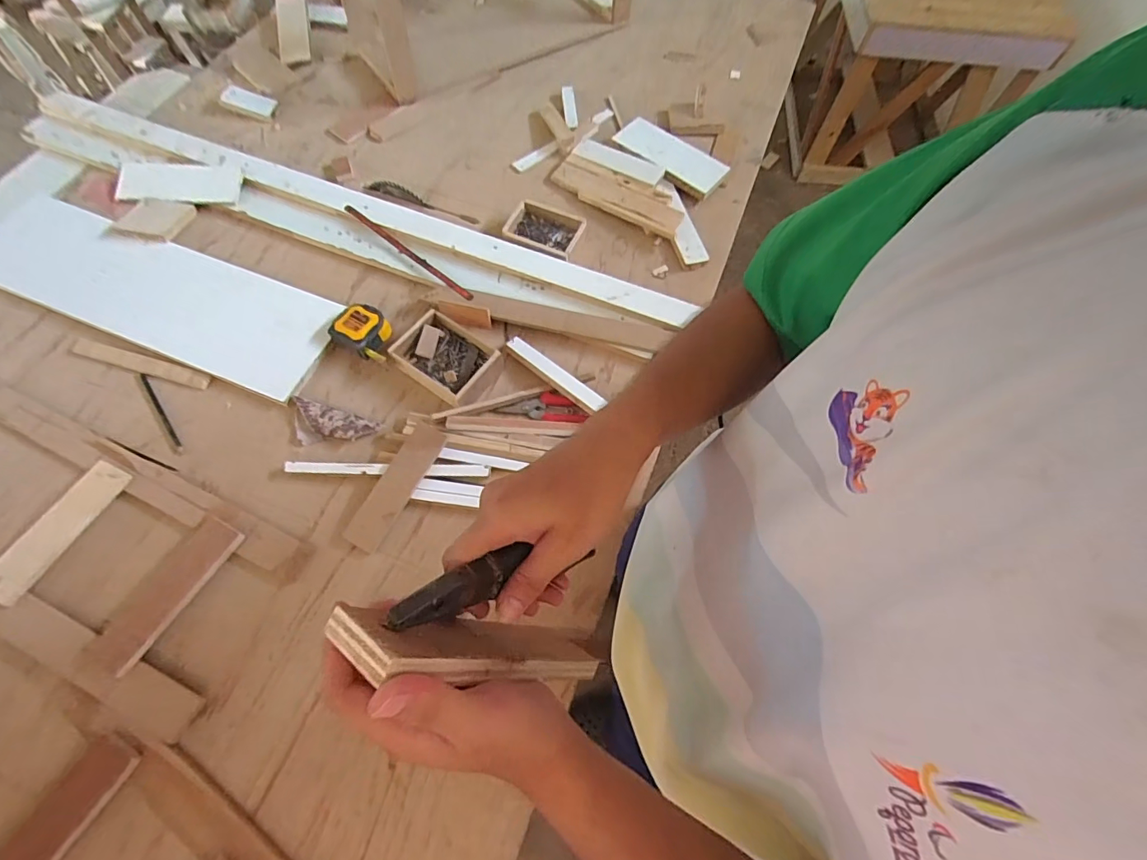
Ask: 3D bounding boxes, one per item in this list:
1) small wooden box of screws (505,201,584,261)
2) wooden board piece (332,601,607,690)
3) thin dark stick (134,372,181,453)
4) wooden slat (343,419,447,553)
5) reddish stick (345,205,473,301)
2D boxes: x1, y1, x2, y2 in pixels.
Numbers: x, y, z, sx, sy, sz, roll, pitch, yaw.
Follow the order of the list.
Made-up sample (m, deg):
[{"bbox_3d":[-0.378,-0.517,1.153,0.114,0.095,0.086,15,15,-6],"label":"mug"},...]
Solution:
[{"bbox_3d":[-0.057,-0.357,0.899,0.138,0.040,0.104,21,68,7],"label":"small wooden box of screws"},{"bbox_3d":[-0.047,0.132,0.296,0.050,0.189,0.014,27,86,44],"label":"wooden board piece"},{"bbox_3d":[-0.629,-0.026,0.747,0.015,0.006,0.165,-36,72,-15],"label":"thin dark stick"},{"bbox_3d":[-0.246,0.075,0.688,0.052,0.008,0.185,28,76,3],"label":"wooden slat"},{"bbox_3d":[-0.287,-0.309,0.857,0.313,0.018,0.017,38,71,13],"label":"reddish stick"}]

